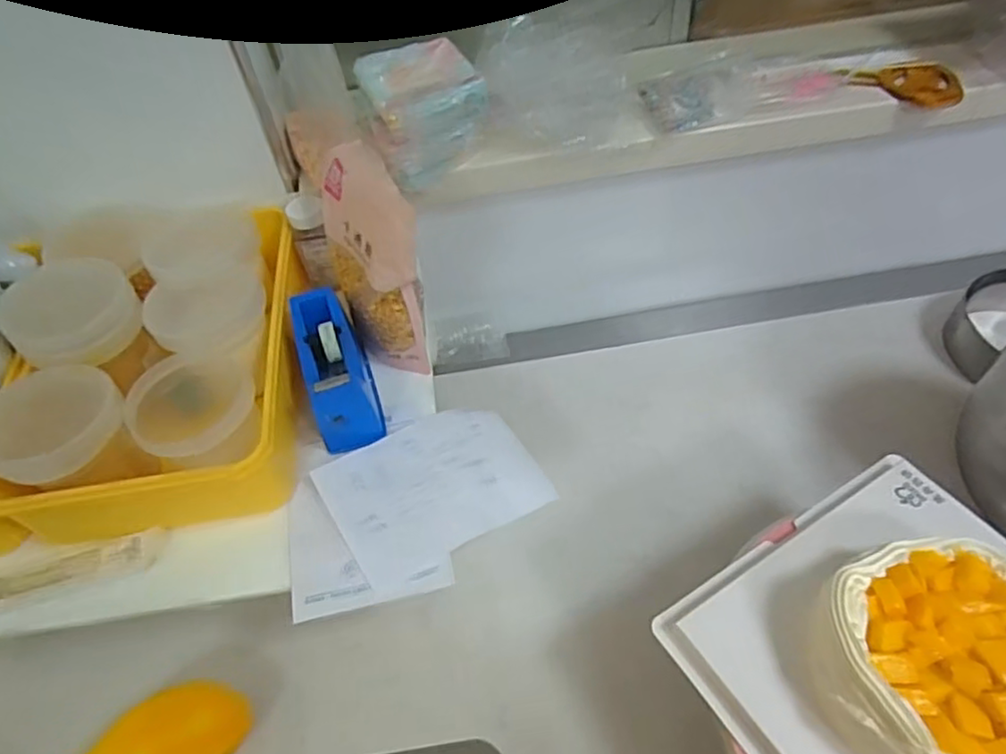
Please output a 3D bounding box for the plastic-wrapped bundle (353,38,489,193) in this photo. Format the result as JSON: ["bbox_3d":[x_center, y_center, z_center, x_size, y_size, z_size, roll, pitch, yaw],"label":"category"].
[{"bbox_3d":[-0.076,-0.249,0.646,0.110,0.103,0.113,-15,51,-7],"label":"plastic-wrapped bundle"}]

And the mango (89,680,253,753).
[{"bbox_3d":[-0.287,0.325,0.567,0.135,0.063,0.087,-30,55,-18],"label":"mango"}]

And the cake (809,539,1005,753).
[{"bbox_3d":[0.298,0.196,0.429,0.164,0.059,0.161,-3,51,3],"label":"cake"}]

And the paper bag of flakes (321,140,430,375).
[{"bbox_3d":[-0.120,-0.105,0.606,0.064,0.193,0.136,-23,53,-13],"label":"paper bag of flakes"}]

